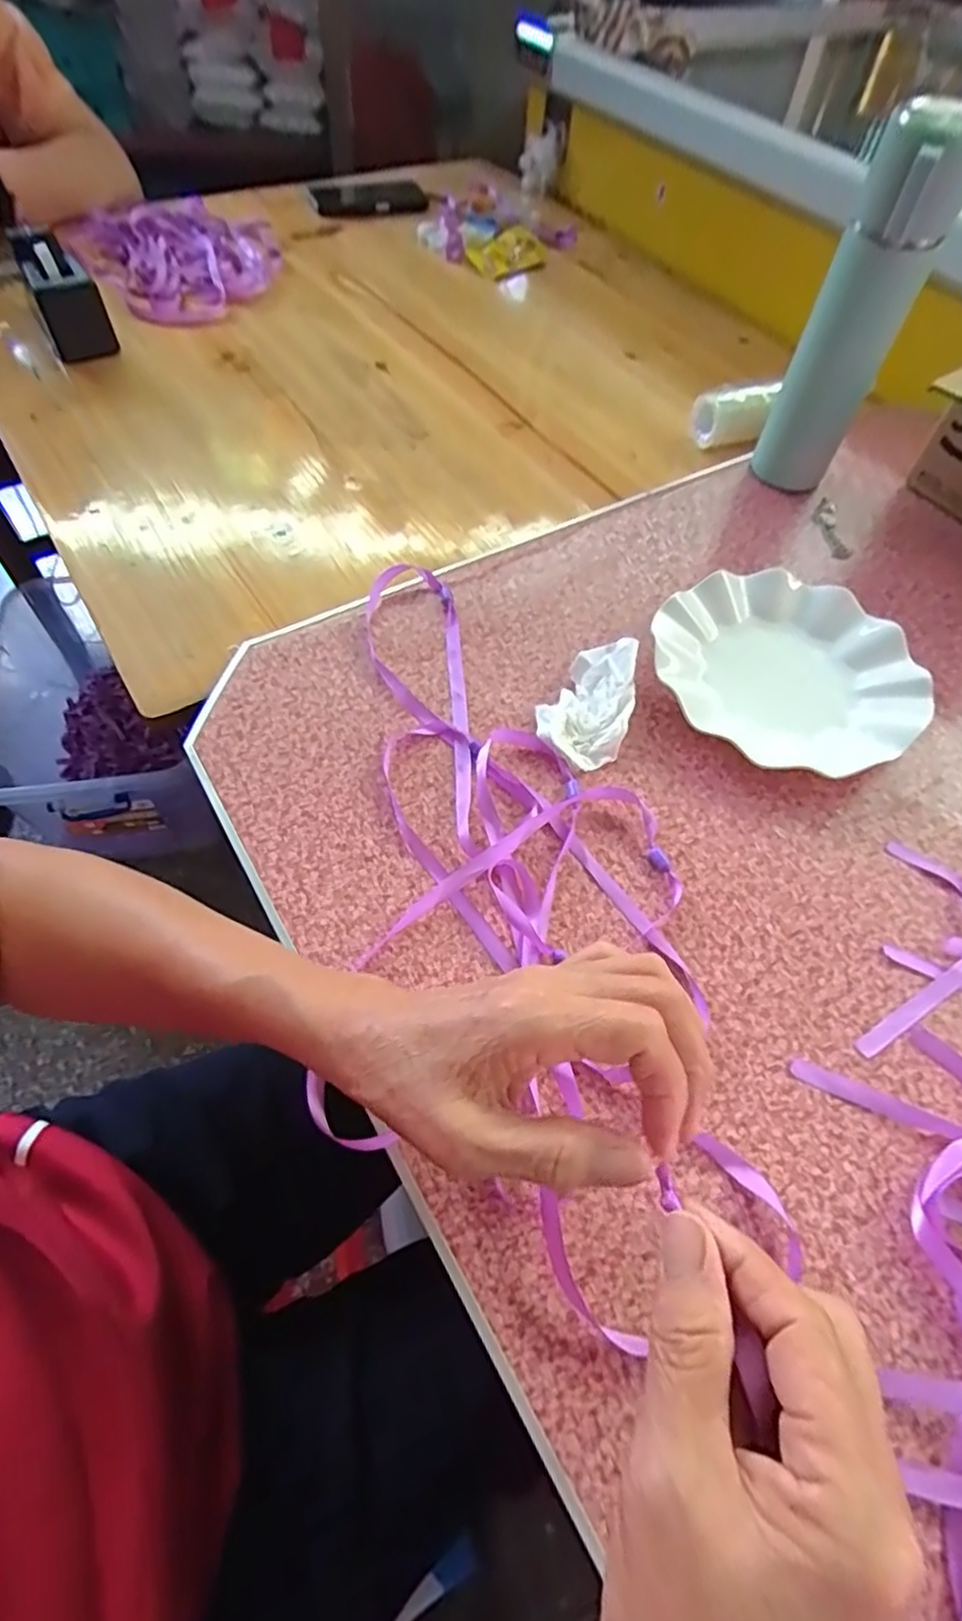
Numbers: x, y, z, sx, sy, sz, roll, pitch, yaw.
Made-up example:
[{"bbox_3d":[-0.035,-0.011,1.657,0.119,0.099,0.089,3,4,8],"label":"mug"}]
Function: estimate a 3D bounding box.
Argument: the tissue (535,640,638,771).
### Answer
[{"bbox_3d":[0.074,-0.075,0.455,0.058,0.028,0.092,21,60,9],"label":"tissue"}]

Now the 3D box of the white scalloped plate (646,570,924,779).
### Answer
[{"bbox_3d":[0.216,-0.099,0.478,0.182,0.027,0.165,31,62,15],"label":"white scalloped plate"}]

